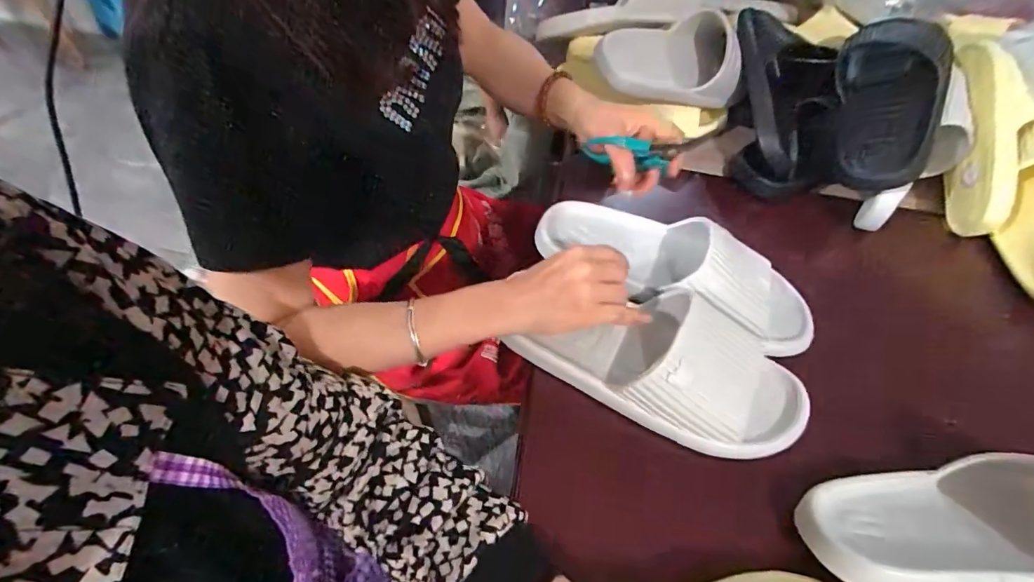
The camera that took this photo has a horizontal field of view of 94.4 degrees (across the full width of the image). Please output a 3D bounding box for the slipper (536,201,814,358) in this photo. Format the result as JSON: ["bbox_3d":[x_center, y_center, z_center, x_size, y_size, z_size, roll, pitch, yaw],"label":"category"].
[{"bbox_3d":[0.163,-0.029,0.485,0.279,0.058,0.102,25,58,13],"label":"slipper"}]

